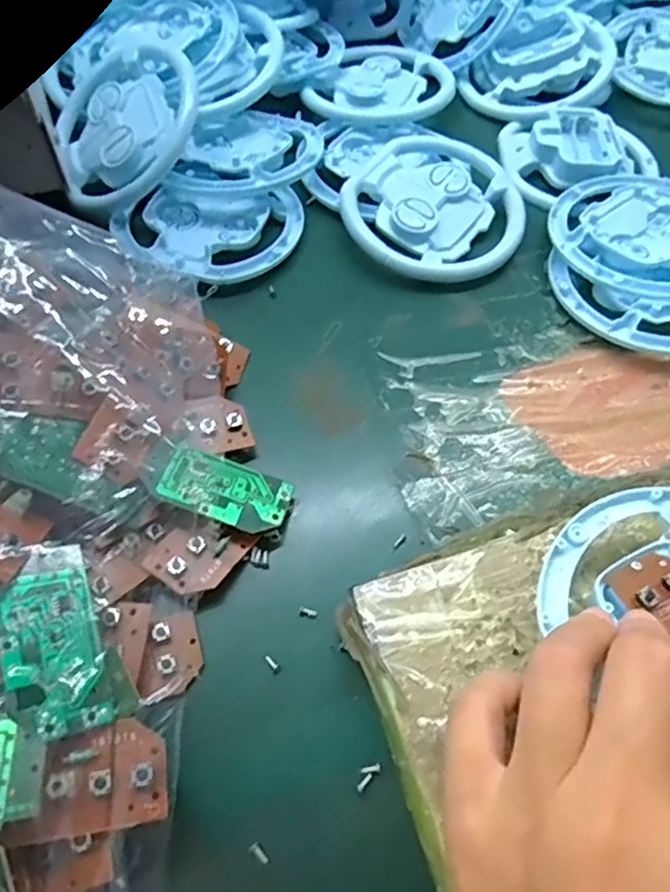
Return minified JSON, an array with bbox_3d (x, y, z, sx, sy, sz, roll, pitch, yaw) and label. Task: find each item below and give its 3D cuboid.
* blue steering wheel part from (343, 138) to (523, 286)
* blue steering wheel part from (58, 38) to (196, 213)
[{"bbox_3d":[0.057,-0.137,0.356,0.096,0.019,0.102,2,60,-3],"label":"blue steering wheel part"},{"bbox_3d":[-0.120,-0.191,0.357,0.089,0.016,0.105,-29,70,14],"label":"blue steering wheel part"}]

